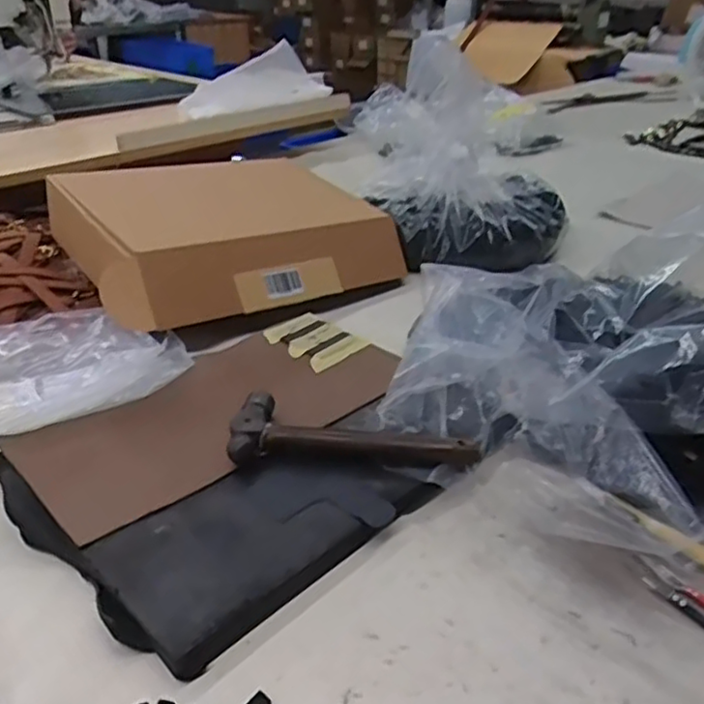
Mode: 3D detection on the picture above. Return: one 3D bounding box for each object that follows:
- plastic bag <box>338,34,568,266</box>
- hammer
[{"bbox_3d":[0.168,-0.297,1.022,0.290,0.231,0.304,-9,32,-15],"label":"plastic bag"},{"bbox_3d":[0.001,0.066,0.553,0.193,0.024,0.069,0,31,0],"label":"hammer"}]

